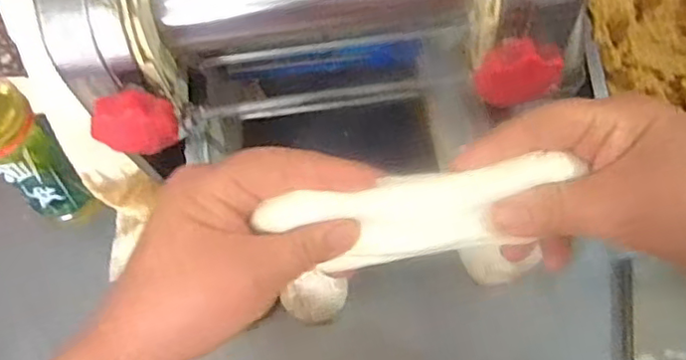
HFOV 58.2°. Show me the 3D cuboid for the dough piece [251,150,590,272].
[{"bbox_3d":[0.036,0.015,0.292,0.135,0.025,0.039,-10,106,3],"label":"dough piece"}]

